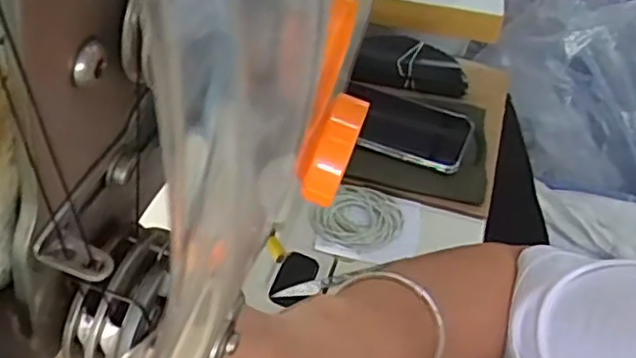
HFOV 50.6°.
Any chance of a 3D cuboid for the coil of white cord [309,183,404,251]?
[{"bbox_3d":[0.034,0.034,0.573,0.073,0.010,0.067,2,42,-2],"label":"coil of white cord"}]

